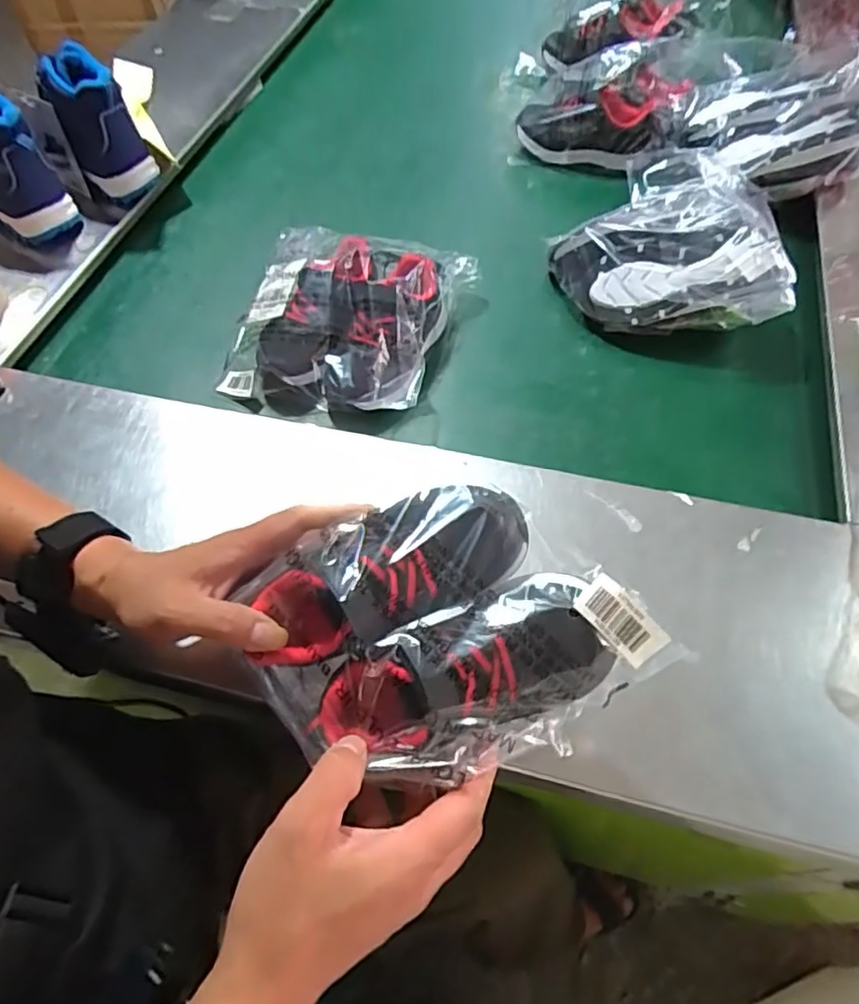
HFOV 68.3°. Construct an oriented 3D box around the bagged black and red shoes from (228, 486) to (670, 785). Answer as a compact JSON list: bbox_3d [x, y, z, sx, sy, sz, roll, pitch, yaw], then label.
[{"bbox_3d":[0.002,0.075,0.359,0.191,0.063,0.153,-27,60,-13],"label":"bagged black and red shoes"}]

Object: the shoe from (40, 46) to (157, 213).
[{"bbox_3d":[-0.382,-0.429,0.733,0.077,0.139,0.068,38,67,23],"label":"shoe"}]

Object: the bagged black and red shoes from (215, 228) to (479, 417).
[{"bbox_3d":[-0.087,-0.189,0.634,0.198,0.092,0.216,13,59,11],"label":"bagged black and red shoes"}]

